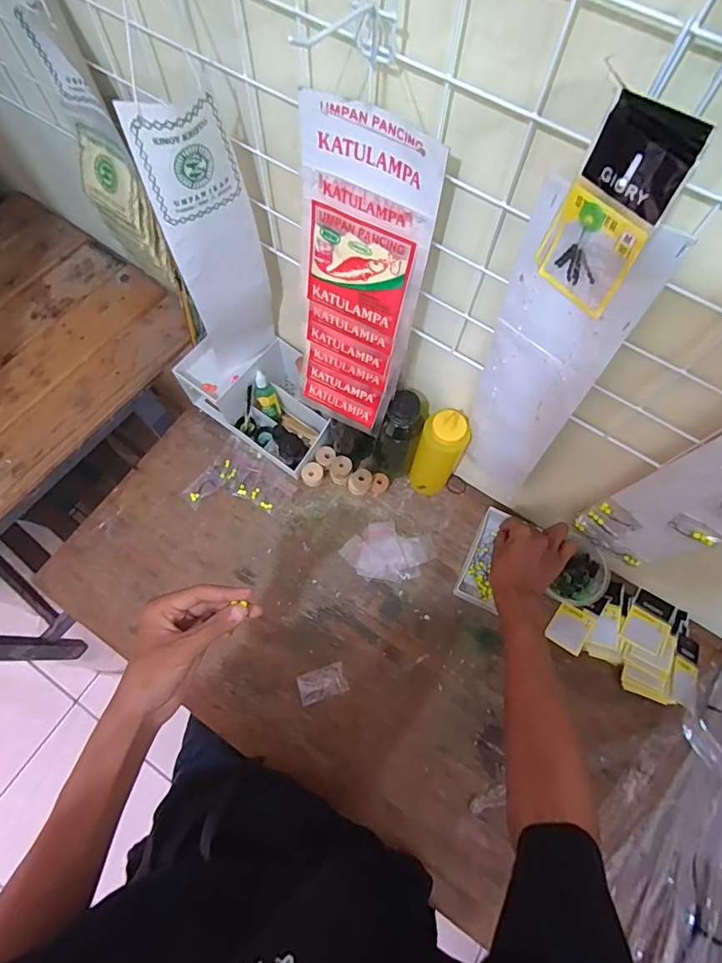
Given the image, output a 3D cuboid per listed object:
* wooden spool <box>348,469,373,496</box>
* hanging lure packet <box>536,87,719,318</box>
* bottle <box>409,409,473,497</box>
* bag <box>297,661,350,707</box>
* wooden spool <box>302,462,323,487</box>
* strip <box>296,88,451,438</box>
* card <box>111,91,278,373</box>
[{"bbox_3d":[0.000,0.000,0.736,0.036,0.039,0.031,-36,74,-14],"label":"wooden spool"},{"bbox_3d":[0.132,-0.142,0.254,0.012,0.103,0.054,-40,75,-14],"label":"hanging lure packet"},{"bbox_3d":[0.108,-0.036,0.674,0.059,0.204,0.055,0,69,-1],"label":"bottle"},{"bbox_3d":[-0.052,0.279,0.657,0.066,0.005,0.039,-17,71,-7],"label":"bag"},{"bbox_3d":[-0.076,-0.010,0.752,0.031,0.025,0.035,26,71,8],"label":"wooden spool"},{"bbox_3d":[-0.006,-0.173,0.473,0.116,0.327,0.068,25,71,8],"label":"strip"},{"bbox_3d":[-0.156,-0.239,0.552,0.093,0.378,0.044,-24,72,-10],"label":"card"}]

